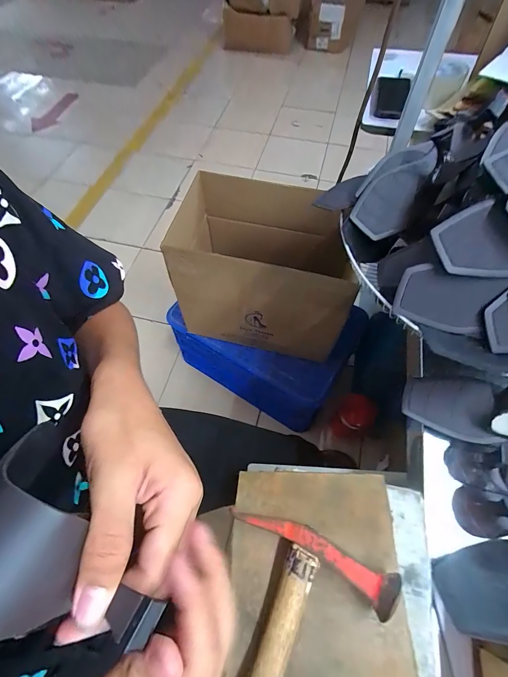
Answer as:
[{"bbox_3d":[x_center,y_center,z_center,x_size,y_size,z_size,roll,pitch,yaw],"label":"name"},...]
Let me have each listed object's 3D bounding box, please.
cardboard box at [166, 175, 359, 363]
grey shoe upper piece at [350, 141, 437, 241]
[{"bbox_3d":[0.036,-0.178,0.887,0.435,0.346,0.284,14,61,8],"label":"cardboard box"},{"bbox_3d":[0.194,-0.205,0.437,0.078,0.023,0.150,40,84,-2],"label":"grey shoe upper piece"}]

